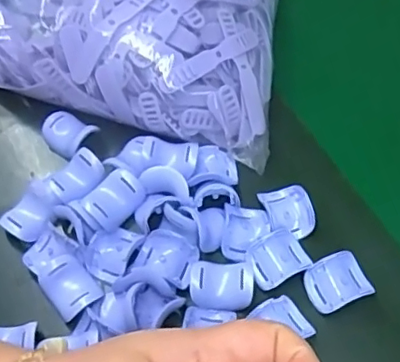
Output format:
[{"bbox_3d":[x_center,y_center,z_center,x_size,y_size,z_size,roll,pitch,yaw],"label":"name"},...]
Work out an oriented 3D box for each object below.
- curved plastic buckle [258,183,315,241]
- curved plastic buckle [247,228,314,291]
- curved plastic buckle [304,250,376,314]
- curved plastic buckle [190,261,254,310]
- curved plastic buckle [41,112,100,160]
[{"bbox_3d":[0.058,0.020,0.393,0.031,0.014,0.036,-14,59,-8],"label":"curved plastic buckle"},{"bbox_3d":[0.051,0.049,0.377,0.040,0.011,0.032,-24,60,-14],"label":"curved plastic buckle"},{"bbox_3d":[0.087,0.064,0.368,0.038,0.016,0.030,-24,60,-14],"label":"curved plastic buckle"},{"bbox_3d":[0.014,0.063,0.367,0.038,0.010,0.031,5,58,4],"label":"curved plastic buckle"},{"bbox_3d":[-0.097,-0.033,0.429,0.039,0.021,0.027,29,63,18],"label":"curved plastic buckle"}]

